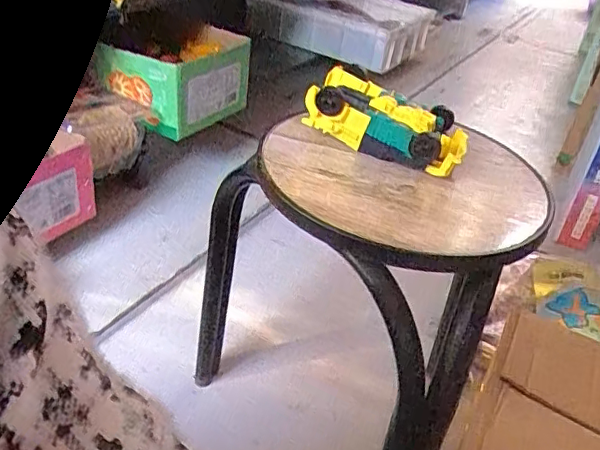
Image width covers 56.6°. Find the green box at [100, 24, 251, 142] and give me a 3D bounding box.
[{"bbox_3d":[-0.273,-0.331,1.281,0.198,0.183,0.296,16,35,17],"label":"green box"}]

